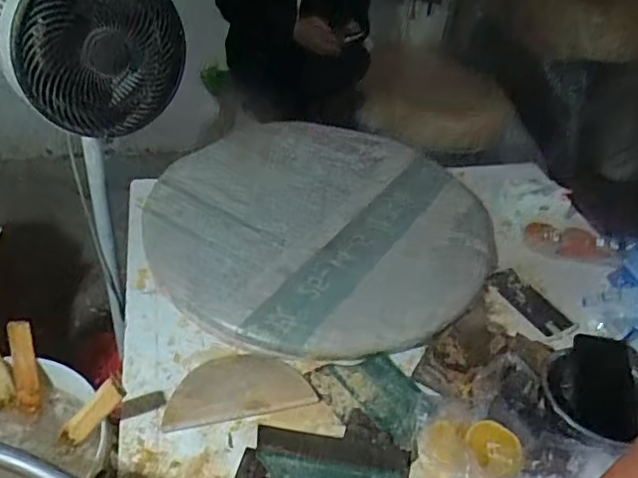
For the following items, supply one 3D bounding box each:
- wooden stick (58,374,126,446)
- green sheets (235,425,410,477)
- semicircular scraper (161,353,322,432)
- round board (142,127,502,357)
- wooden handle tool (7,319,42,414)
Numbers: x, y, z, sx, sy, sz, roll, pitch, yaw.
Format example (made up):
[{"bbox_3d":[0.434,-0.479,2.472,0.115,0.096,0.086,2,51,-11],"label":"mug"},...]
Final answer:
[{"bbox_3d":[-0.296,0.228,0.744,0.031,0.140,0.007,46,20,1],"label":"wooden stick"},{"bbox_3d":[0.005,0.299,0.721,0.208,0.013,0.123,8,39,3],"label":"green sheets"},{"bbox_3d":[-0.115,0.210,0.823,0.205,0.011,0.103,-6,41,-14],"label":"semicircular scraper"},{"bbox_3d":[0.009,-0.060,1.096,0.630,0.028,0.613,0,40,-7],"label":"round board"},{"bbox_3d":[-0.415,0.179,0.807,0.033,0.129,0.019,-7,6,-14],"label":"wooden handle tool"}]

